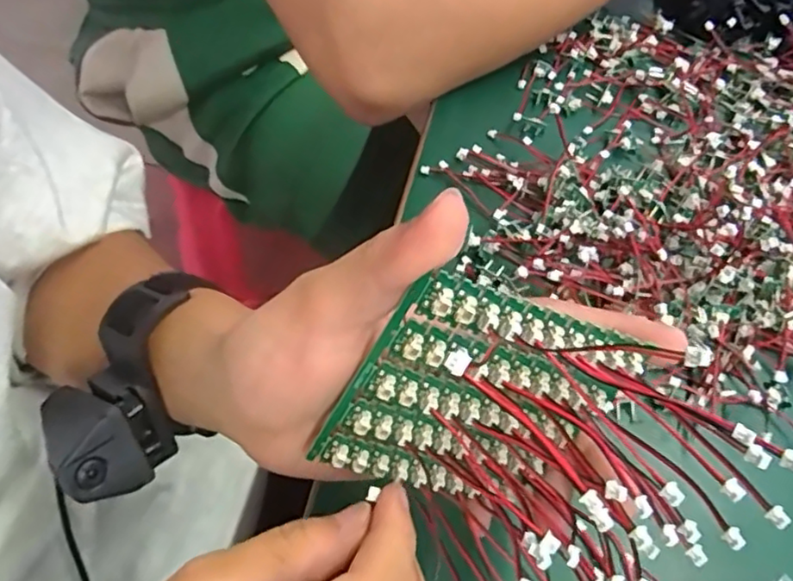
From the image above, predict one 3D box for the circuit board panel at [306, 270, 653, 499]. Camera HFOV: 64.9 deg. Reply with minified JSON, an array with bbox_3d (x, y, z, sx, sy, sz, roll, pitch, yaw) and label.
[{"bbox_3d":[0.026,0.038,0.198,0.078,0.083,0.011,18,32,-17],"label":"circuit board panel"}]

